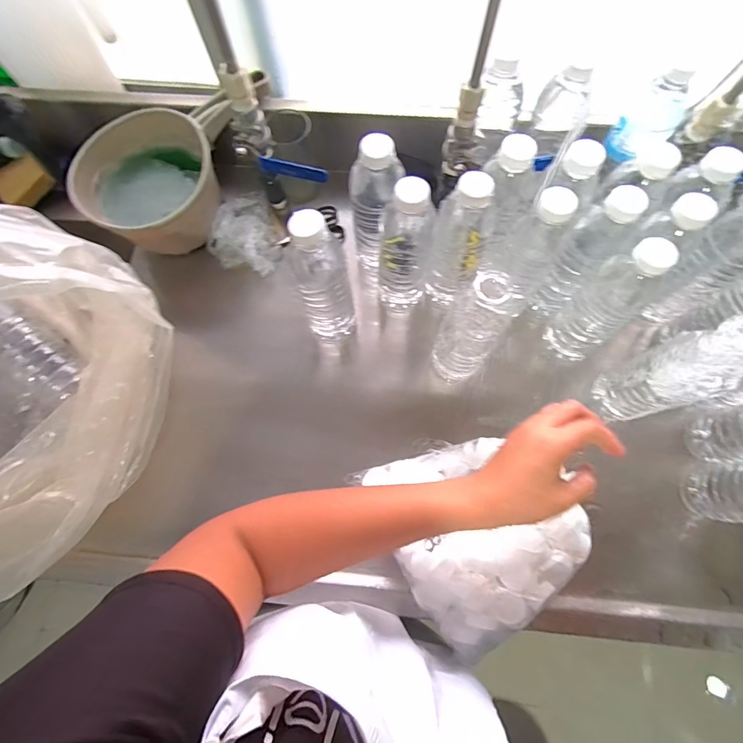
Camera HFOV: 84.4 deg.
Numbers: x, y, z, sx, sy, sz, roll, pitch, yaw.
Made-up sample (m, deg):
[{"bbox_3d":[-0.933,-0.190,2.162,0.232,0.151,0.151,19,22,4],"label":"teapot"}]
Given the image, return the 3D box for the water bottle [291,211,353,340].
[{"bbox_3d":[-0.051,-0.084,0.457,0.060,0.209,0.058,-13,72,-3],"label":"water bottle"}]

